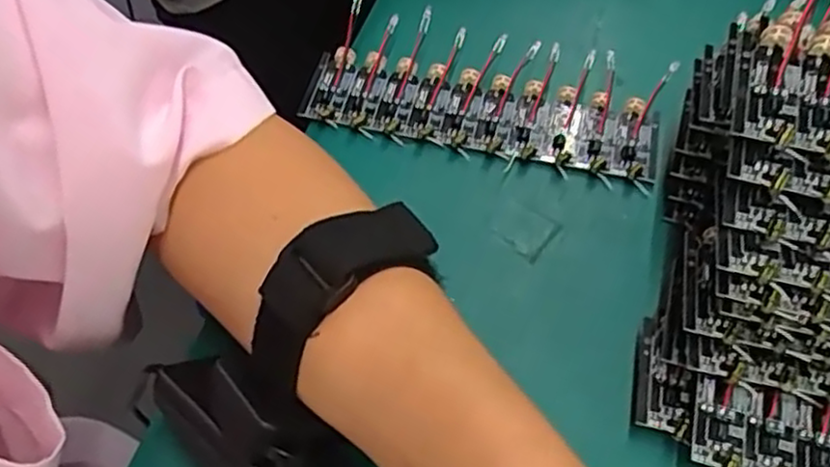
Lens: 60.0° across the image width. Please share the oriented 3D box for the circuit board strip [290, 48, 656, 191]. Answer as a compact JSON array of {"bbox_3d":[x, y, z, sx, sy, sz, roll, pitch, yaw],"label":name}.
[{"bbox_3d":[0.030,-0.057,0.339,0.164,0.015,0.047,12,55,7],"label":"circuit board strip"}]

